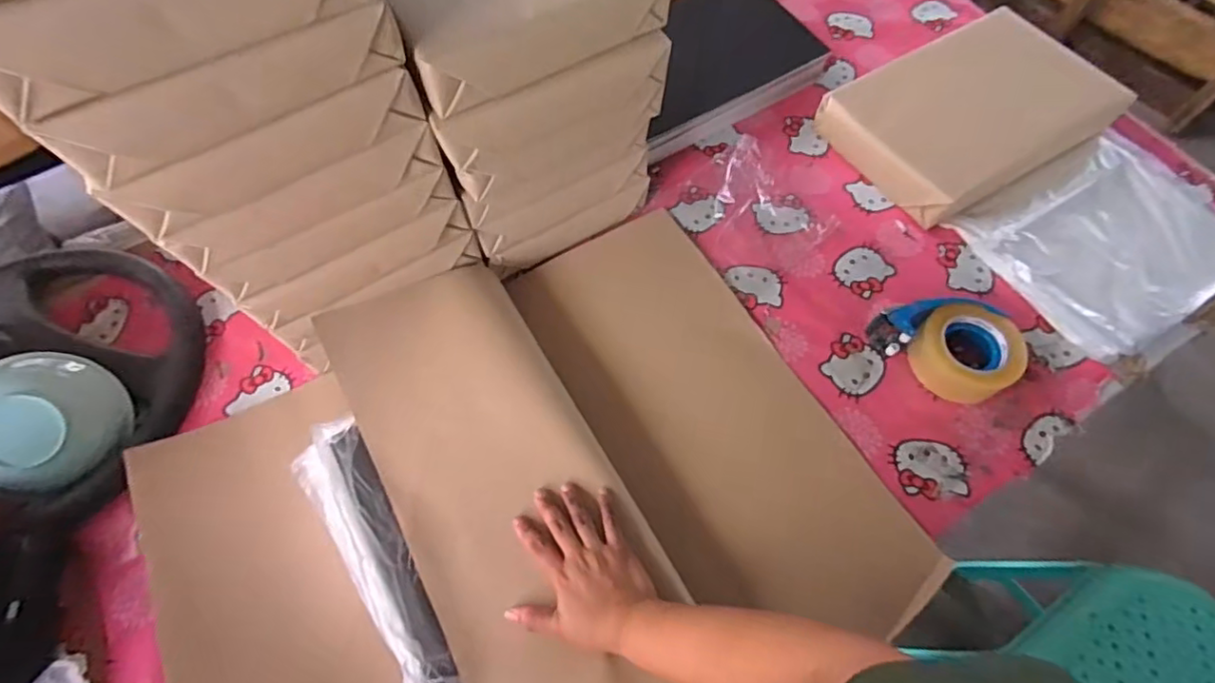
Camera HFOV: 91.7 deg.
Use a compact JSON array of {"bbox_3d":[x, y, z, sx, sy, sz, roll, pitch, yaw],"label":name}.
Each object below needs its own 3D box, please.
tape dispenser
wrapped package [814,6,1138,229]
[{"bbox_3d":[0.442,0.000,0.763,0.171,0.060,0.118,40,71,19],"label":"tape dispenser"},{"bbox_3d":[0.566,-0.356,0.928,0.385,0.073,0.264,-27,66,-12],"label":"wrapped package"}]

